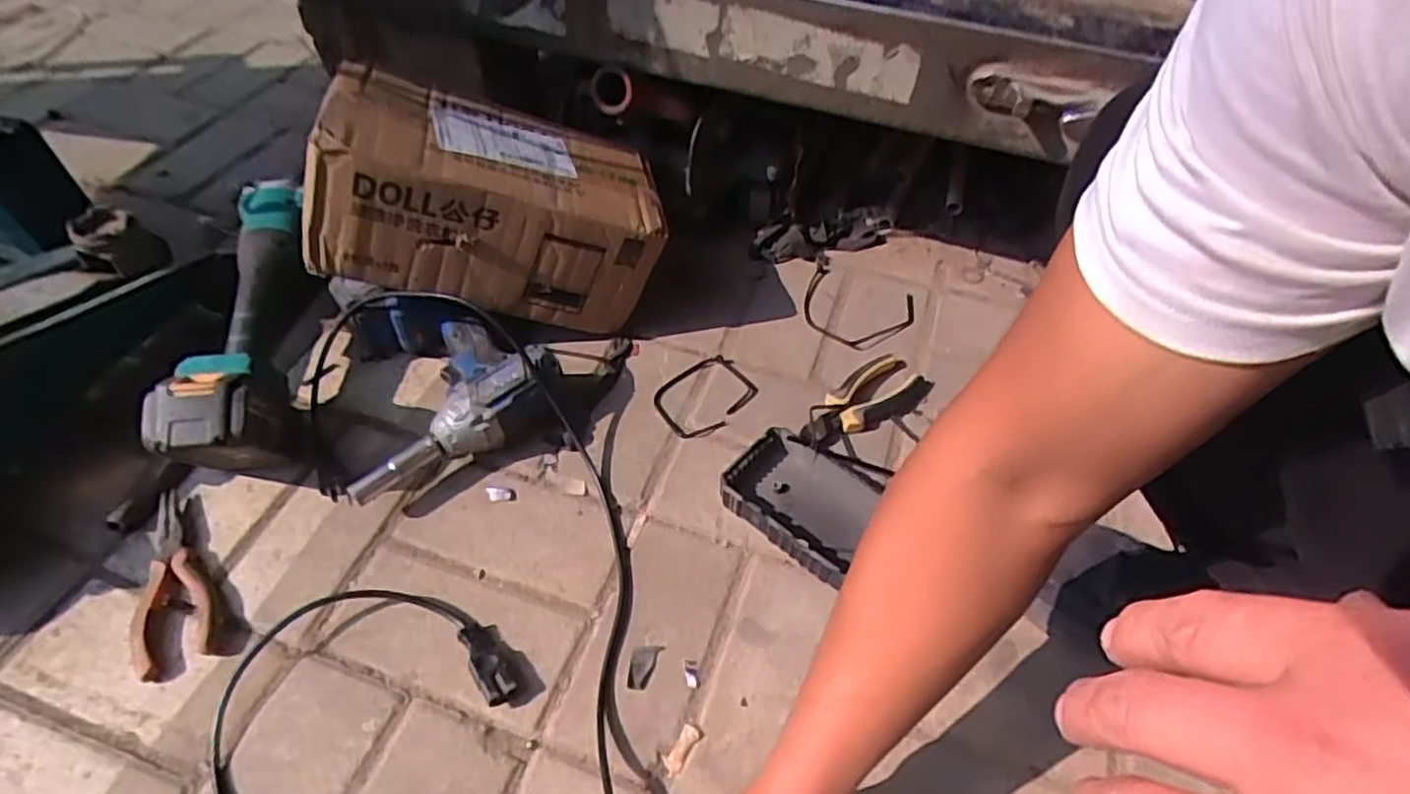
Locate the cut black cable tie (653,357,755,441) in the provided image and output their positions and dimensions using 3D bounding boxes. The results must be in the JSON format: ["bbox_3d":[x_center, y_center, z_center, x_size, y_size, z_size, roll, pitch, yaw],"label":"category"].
[{"bbox_3d":[0.002,-0.003,0.727,0.074,0.004,0.102,38,57,26],"label":"cut black cable tie"}]

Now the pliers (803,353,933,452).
[{"bbox_3d":[0.147,0.001,0.718,0.170,0.026,0.064,-28,57,-25],"label":"pliers"}]

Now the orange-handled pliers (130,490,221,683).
[{"bbox_3d":[-0.415,0.141,0.580,0.052,0.021,0.153,-13,52,-15],"label":"orange-handled pliers"}]

